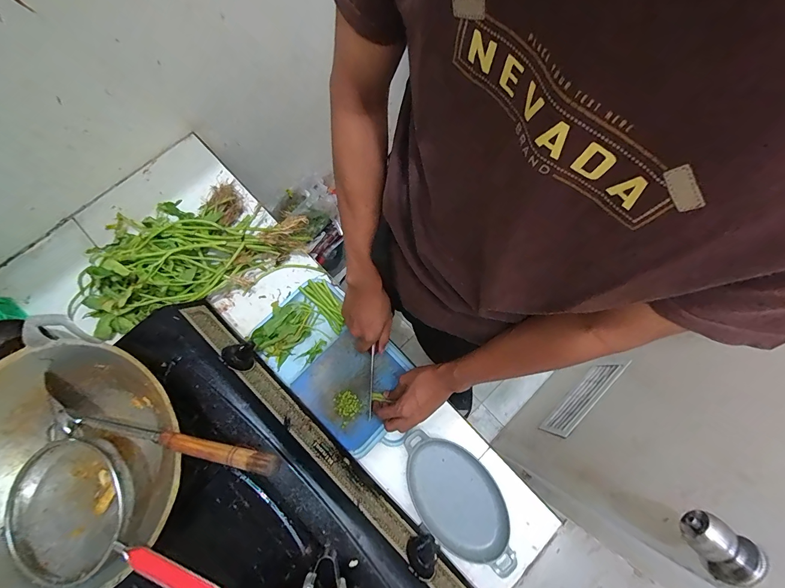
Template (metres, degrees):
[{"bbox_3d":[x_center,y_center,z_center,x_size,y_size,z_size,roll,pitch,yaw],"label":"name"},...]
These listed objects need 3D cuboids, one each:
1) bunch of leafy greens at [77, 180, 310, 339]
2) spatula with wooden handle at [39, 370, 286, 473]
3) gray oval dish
[{"bbox_3d":[-0.405,-0.104,0.668,0.429,0.105,0.230,-23,78,-8],"label":"bunch of leafy greens"},{"bbox_3d":[-0.294,0.161,0.417,0.353,0.043,0.057,6,75,19],"label":"spatula with wooden handle"},{"bbox_3d":[0.111,0.354,0.604,0.134,0.029,0.250,-37,80,-10],"label":"gray oval dish"}]

